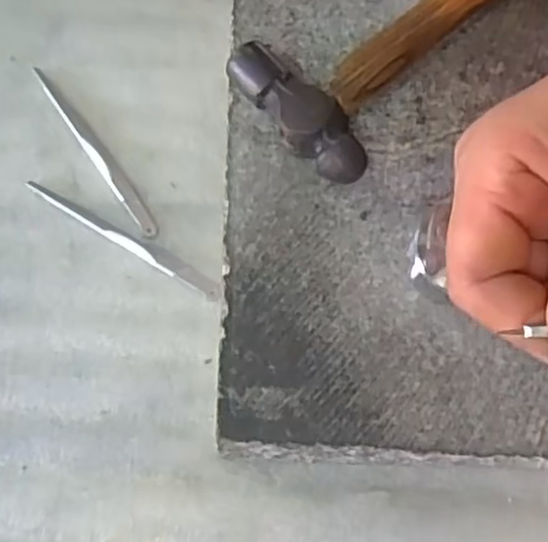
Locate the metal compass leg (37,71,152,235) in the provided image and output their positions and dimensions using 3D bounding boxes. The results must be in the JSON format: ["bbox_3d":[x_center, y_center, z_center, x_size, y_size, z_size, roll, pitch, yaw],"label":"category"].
[{"bbox_3d":[-0.085,-0.057,0.336,0.006,0.004,0.102,-35,77,-7],"label":"metal compass leg"}]

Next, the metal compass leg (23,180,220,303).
[{"bbox_3d":[-0.069,-0.015,0.325,0.102,0.004,0.007,29,78,8],"label":"metal compass leg"}]

